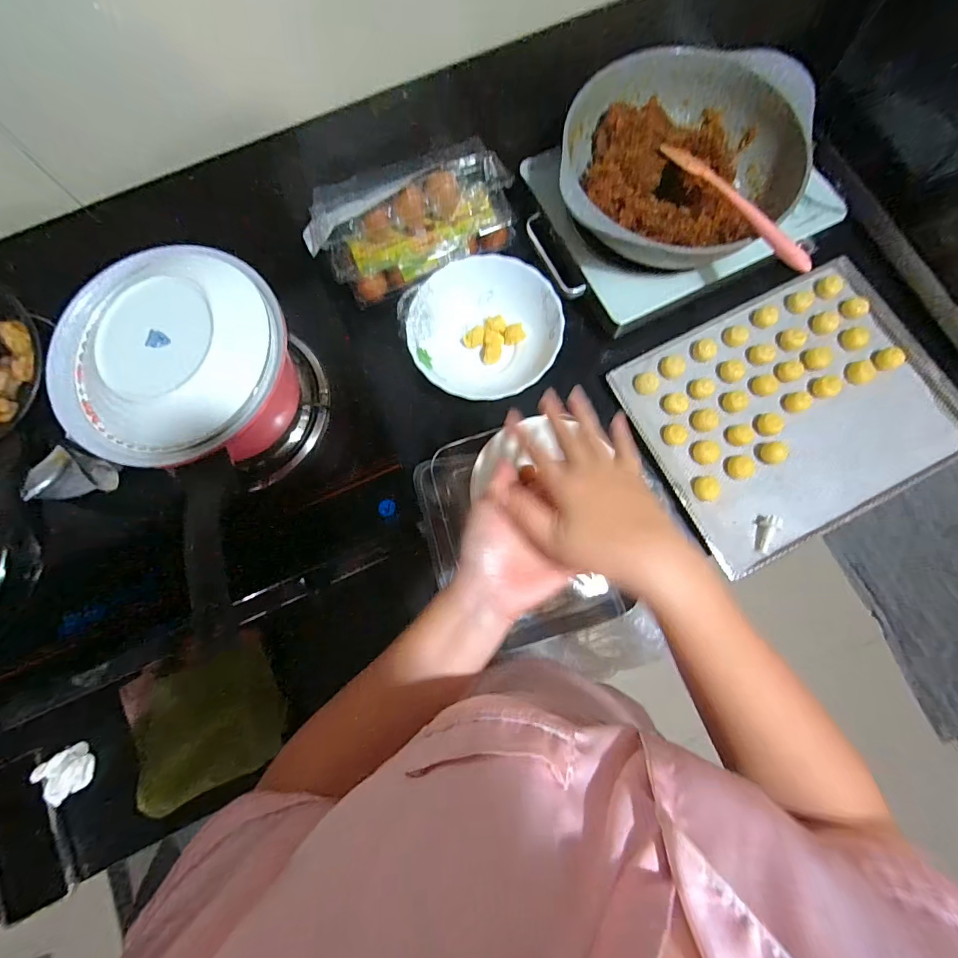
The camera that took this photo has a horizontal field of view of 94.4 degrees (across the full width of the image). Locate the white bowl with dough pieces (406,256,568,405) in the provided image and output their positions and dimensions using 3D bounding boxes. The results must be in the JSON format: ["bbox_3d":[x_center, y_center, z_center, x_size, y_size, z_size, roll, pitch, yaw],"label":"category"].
[{"bbox_3d":[0.008,-0.196,0.586,0.193,0.051,0.188,0,78,0],"label":"white bowl with dough pieces"}]

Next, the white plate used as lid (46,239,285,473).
[{"bbox_3d":[-0.275,-0.112,0.378,0.195,0.038,0.190,0,78,1],"label":"white plate used as lid"}]

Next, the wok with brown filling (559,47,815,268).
[{"bbox_3d":[0.245,-0.392,0.564,0.287,0.094,0.271,4,78,2],"label":"wok with brown filling"}]

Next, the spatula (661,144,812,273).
[{"bbox_3d":[0.292,-0.323,0.514,0.021,0.015,0.253,-24,65,-5],"label":"spatula"}]

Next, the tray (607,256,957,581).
[{"bbox_3d":[0.418,-0.099,0.589,0.399,0.031,0.309,-26,79,-5],"label":"tray"}]

